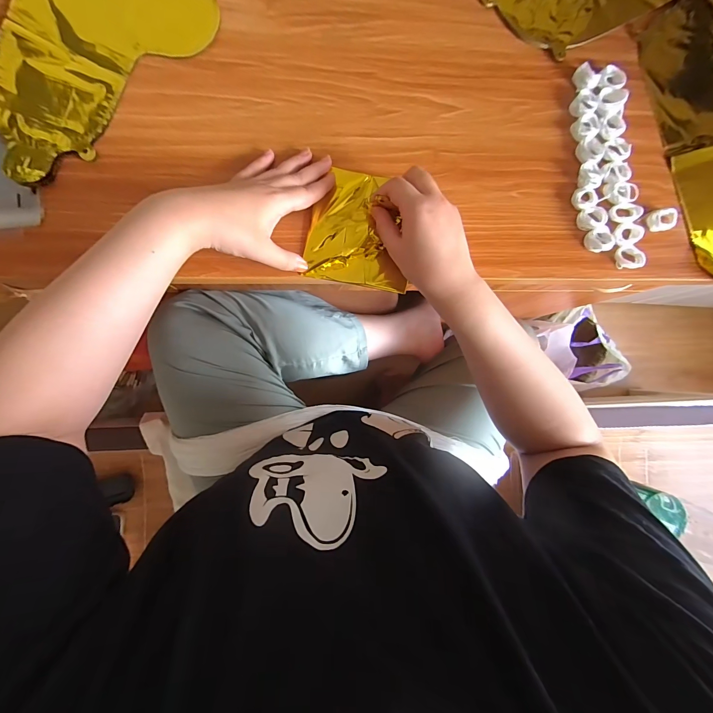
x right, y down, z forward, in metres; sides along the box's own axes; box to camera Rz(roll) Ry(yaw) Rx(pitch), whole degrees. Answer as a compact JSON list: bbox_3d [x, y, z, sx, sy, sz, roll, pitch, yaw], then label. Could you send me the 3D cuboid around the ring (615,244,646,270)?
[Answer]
[{"bbox_3d":[0.326,-0.119,0.399,0.030,0.010,0.027,-3,89,-6],"label":"ring"}]

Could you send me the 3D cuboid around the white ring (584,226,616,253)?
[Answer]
[{"bbox_3d":[0.288,-0.138,0.396,0.030,0.011,0.027,9,88,-6],"label":"white ring"}]

